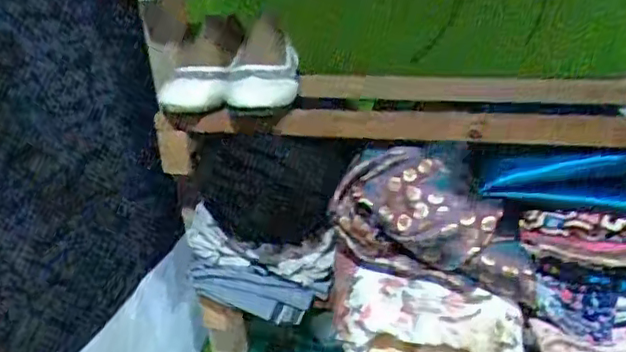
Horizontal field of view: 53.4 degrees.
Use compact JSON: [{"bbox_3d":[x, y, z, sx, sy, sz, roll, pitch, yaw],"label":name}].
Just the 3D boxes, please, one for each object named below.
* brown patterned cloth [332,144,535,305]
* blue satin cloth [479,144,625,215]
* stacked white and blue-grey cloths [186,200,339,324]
[{"bbox_3d":[0.135,0.050,0.689,0.211,0.132,0.074,4,26,18],"label":"brown patterned cloth"},{"bbox_3d":[0.281,0.002,0.667,0.193,0.065,0.035,1,25,12],"label":"blue satin cloth"},{"bbox_3d":[-0.072,0.126,0.838,0.205,0.106,0.070,5,27,21],"label":"stacked white and blue-grey cloths"}]

